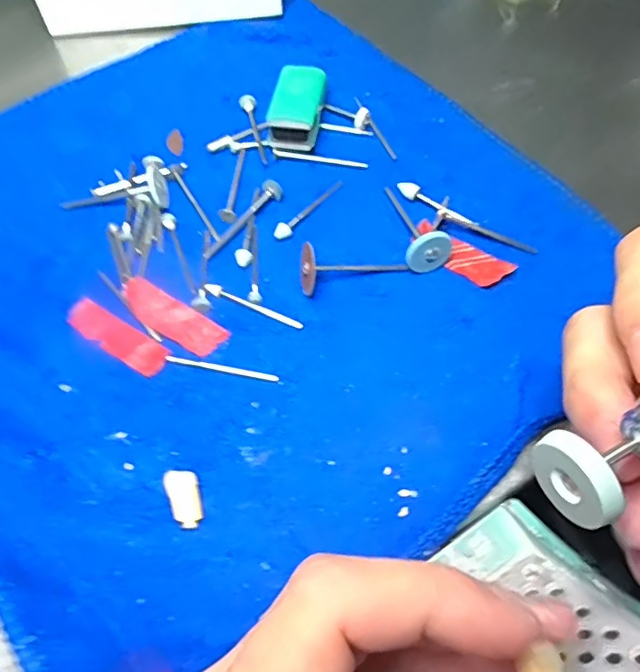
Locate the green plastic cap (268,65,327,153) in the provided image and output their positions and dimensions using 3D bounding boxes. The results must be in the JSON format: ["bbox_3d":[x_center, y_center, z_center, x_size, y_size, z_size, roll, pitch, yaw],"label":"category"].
[{"bbox_3d":[-0.010,-0.107,0.270,0.022,0.018,0.043,6,64,2],"label":"green plastic cap"}]

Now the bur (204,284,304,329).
[{"bbox_3d":[-0.027,-0.012,0.232,0.043,0.004,0.005,24,66,10],"label":"bur"}]

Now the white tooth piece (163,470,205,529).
[{"bbox_3d":[-0.046,0.056,0.198,0.011,0.006,0.020,-22,67,-11],"label":"white tooth piece"}]

